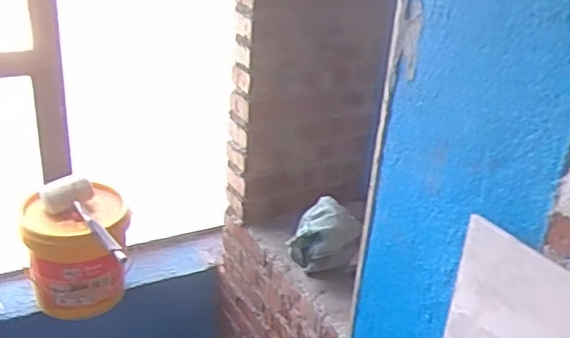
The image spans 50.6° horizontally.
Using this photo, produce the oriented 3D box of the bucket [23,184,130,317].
[{"bbox_3d":[-0.460,0.191,1.353,0.206,0.260,0.206,-4,26,-17],"label":"bucket"}]

